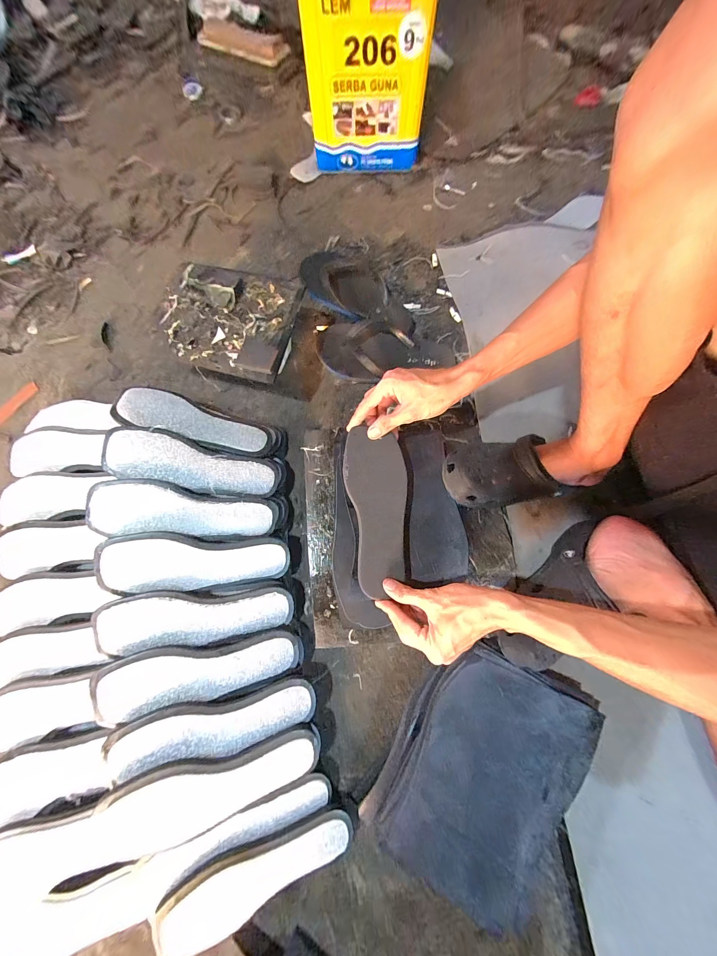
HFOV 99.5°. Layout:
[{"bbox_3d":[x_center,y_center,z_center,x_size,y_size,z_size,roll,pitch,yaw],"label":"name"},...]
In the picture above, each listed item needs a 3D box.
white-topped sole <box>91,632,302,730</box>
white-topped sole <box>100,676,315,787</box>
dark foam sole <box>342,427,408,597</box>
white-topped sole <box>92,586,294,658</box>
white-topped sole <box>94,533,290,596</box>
[{"bbox_3d":[-0.203,0.252,0.398,0.237,0.013,0.069,-3,75,-17],"label":"white-topped sole"},{"bbox_3d":[-0.177,0.313,0.385,0.237,0.012,0.062,-4,76,-16],"label":"white-topped sole"},{"bbox_3d":[0.028,0.044,0.438,0.086,0.016,0.228,-4,80,-1],"label":"dark foam sole"},{"bbox_3d":[-0.214,0.189,0.414,0.237,0.017,0.069,1,75,-18],"label":"white-topped sole"},{"bbox_3d":[-0.223,0.119,0.429,0.238,0.017,0.074,3,75,-20],"label":"white-topped sole"}]

